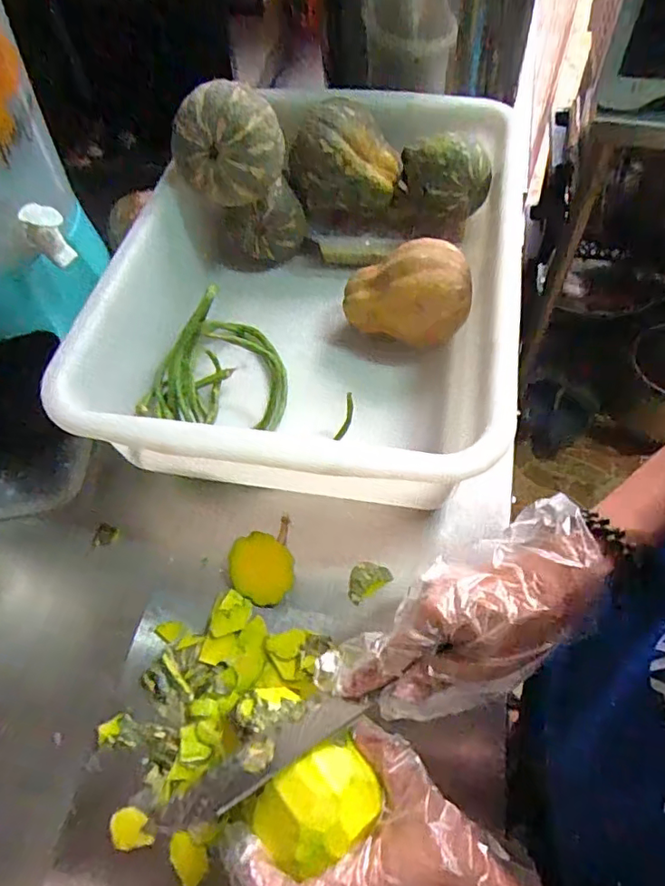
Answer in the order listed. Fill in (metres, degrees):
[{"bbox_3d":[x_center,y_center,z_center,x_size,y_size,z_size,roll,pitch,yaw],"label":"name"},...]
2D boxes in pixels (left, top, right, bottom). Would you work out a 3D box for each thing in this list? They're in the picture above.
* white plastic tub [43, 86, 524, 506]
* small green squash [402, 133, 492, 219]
[{"bbox_3d":[-0.016,-0.150,0.563,0.353,0.176,0.470,6,59,7],"label":"white plastic tub"},{"bbox_3d":[0.121,-0.289,0.585,0.094,0.071,0.066,7,59,8],"label":"small green squash"}]

